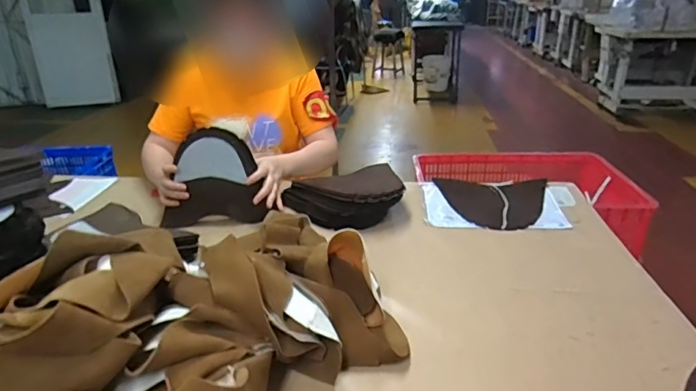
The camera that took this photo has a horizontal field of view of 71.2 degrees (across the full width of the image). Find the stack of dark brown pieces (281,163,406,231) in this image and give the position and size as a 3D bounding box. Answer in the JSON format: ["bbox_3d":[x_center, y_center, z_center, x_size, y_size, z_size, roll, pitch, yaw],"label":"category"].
[{"bbox_3d":[-0.009,-0.007,1.074,0.250,0.085,0.202,-3,25,-2],"label":"stack of dark brown pieces"}]

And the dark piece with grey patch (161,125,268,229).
[{"bbox_3d":[-0.285,-0.034,1.007,0.206,0.195,0.046,-3,25,-3],"label":"dark piece with grey patch"}]

